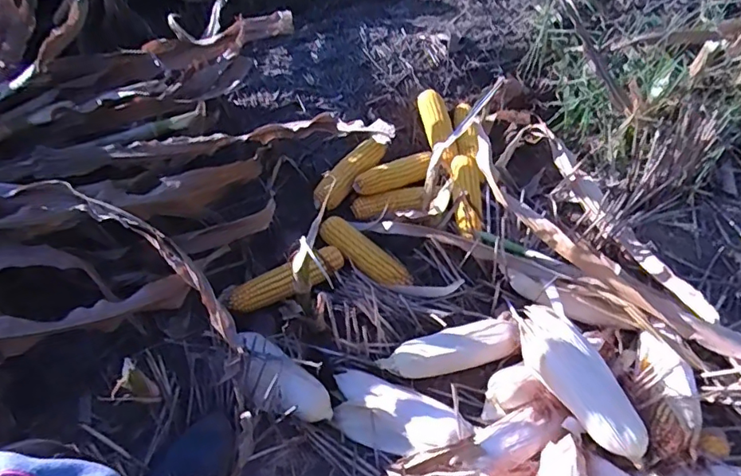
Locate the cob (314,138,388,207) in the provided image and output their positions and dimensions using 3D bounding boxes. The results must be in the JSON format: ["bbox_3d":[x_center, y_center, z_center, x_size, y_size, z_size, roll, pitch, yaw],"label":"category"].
[{"bbox_3d":[-0.039,-0.124,0.996,0.174,0.039,0.049,-42,61,-3],"label":"cob"}]

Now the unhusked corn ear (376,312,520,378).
[{"bbox_3d":[0.123,0.164,0.801,0.215,0.046,0.064,-14,54,-12],"label":"unhusked corn ear"}]

